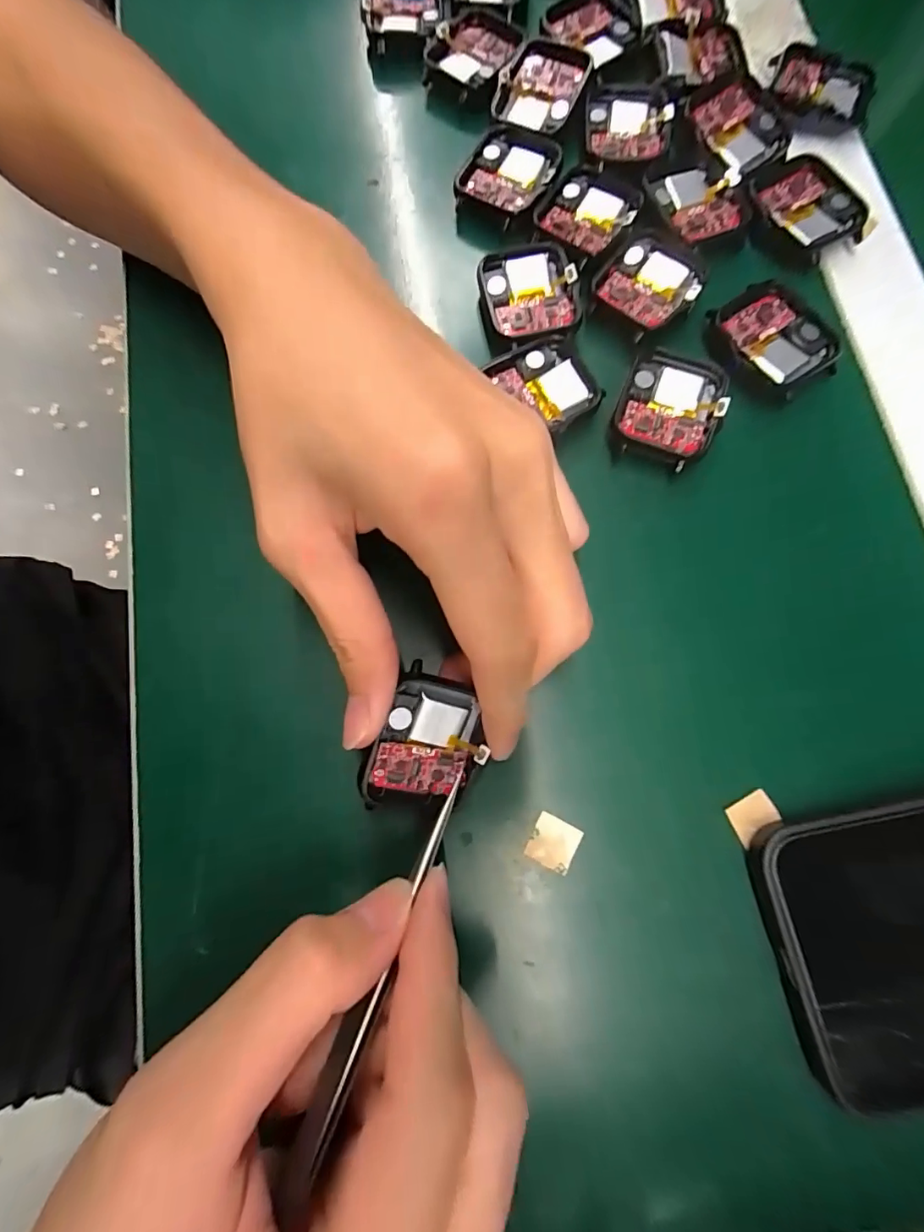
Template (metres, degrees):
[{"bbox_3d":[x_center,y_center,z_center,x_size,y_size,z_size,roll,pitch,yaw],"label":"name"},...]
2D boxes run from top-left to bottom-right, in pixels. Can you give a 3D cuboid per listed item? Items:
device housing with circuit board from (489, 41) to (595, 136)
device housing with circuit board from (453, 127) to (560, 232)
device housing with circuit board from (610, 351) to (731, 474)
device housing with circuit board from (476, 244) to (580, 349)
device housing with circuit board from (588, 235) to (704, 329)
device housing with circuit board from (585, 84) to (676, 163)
[{"bbox_3d":[0.035,-0.238,0.215,0.038,0.007,0.041,23,78,5],"label":"device housing with circuit board"},{"bbox_3d":[0.022,-0.192,0.209,0.037,0.007,0.047,28,79,6],"label":"device housing with circuit board"},{"bbox_3d":[0.079,-0.080,0.184,0.037,0.008,0.043,24,78,5],"label":"device housing with circuit board"},{"bbox_3d":[0.027,-0.130,0.196,0.038,0.006,0.042,-6,77,-2],"label":"device housing with circuit board"},{"bbox_3d":[0.076,-0.135,0.195,0.036,0.006,0.041,40,80,8],"label":"device housing with circuit board"},{"bbox_3d":[0.073,-0.216,0.213,0.037,0.006,0.042,6,77,1],"label":"device housing with circuit board"}]

